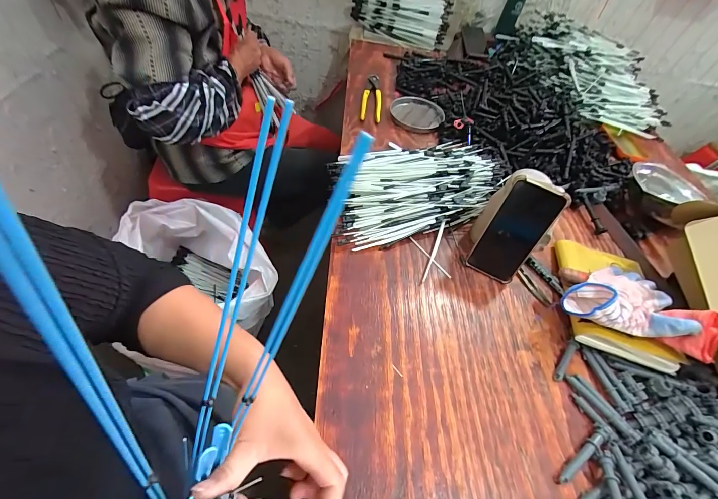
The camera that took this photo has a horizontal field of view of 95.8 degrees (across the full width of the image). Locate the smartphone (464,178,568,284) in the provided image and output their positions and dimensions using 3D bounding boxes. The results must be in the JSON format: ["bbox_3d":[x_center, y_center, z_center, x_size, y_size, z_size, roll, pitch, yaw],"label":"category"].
[{"bbox_3d":[0.235,-0.023,0.493,0.076,0.163,0.007,26,36,10],"label":"smartphone"}]

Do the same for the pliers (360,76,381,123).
[{"bbox_3d":[0.033,-0.380,0.811,0.047,0.025,0.188,9,52,-3],"label":"pliers"}]

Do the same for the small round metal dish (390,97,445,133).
[{"bbox_3d":[0.142,-0.330,0.800,0.127,0.026,0.141,21,52,7],"label":"small round metal dish"}]

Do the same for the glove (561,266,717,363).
[{"bbox_3d":[0.385,0.061,0.455,0.176,0.043,0.133,20,52,6],"label":"glove"}]

